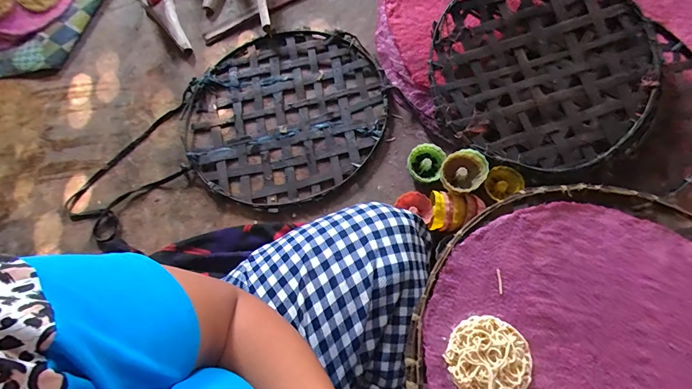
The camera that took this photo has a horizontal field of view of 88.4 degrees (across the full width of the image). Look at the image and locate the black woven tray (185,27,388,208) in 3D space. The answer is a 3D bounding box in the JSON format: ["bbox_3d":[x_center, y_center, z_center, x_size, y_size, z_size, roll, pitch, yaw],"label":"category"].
[{"bbox_3d":[-0.109,-0.153,0.664,0.338,0.026,0.363,39,78,11],"label":"black woven tray"}]

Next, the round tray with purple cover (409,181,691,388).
[{"bbox_3d":[0.260,0.167,0.336,0.377,0.018,0.346,0,74,0],"label":"round tray with purple cover"}]

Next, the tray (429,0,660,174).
[{"bbox_3d":[0.324,-0.214,0.587,0.353,0.054,0.350,-26,75,-7],"label":"tray"}]

